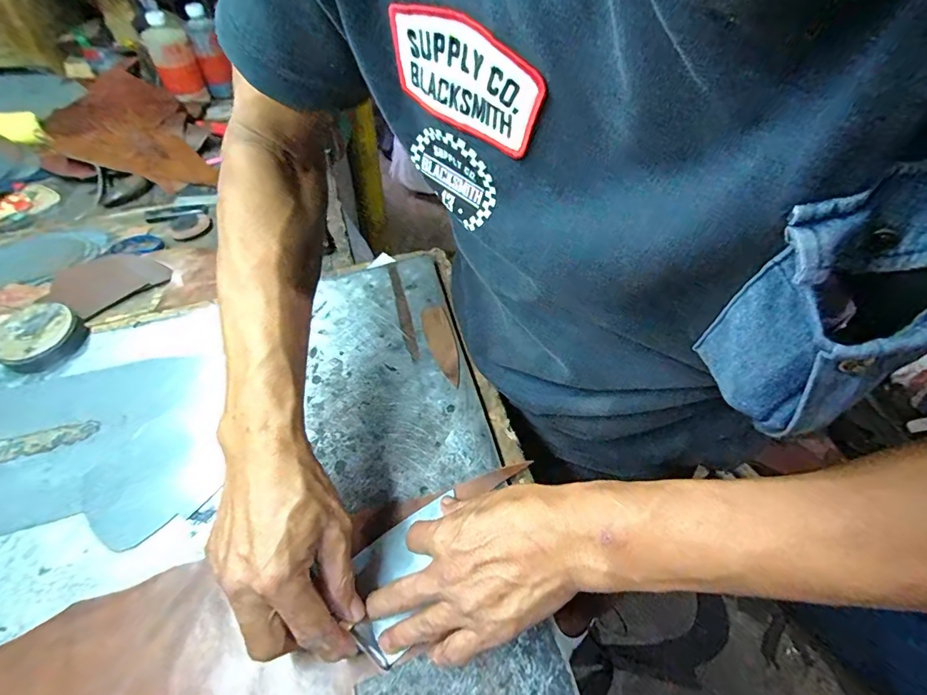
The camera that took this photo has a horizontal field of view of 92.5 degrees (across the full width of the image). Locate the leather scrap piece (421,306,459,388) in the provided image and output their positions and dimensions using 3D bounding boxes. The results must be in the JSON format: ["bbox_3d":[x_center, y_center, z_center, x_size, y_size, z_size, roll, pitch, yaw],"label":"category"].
[{"bbox_3d":[-0.021,-0.004,0.449,0.026,0.004,0.097,-20,57,-1],"label":"leather scrap piece"}]

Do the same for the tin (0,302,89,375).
[{"bbox_3d":[-0.441,-0.009,0.463,0.081,0.036,0.073,26,54,17],"label":"tin"}]

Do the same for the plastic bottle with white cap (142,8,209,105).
[{"bbox_3d":[-0.552,-0.544,0.854,0.074,0.148,0.059,-23,56,-20],"label":"plastic bottle with white cap"}]

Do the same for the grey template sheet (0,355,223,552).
[{"bbox_3d":[-0.371,0.092,0.399,0.294,0.007,0.190,-10,52,-6],"label":"grey template sheet"}]

